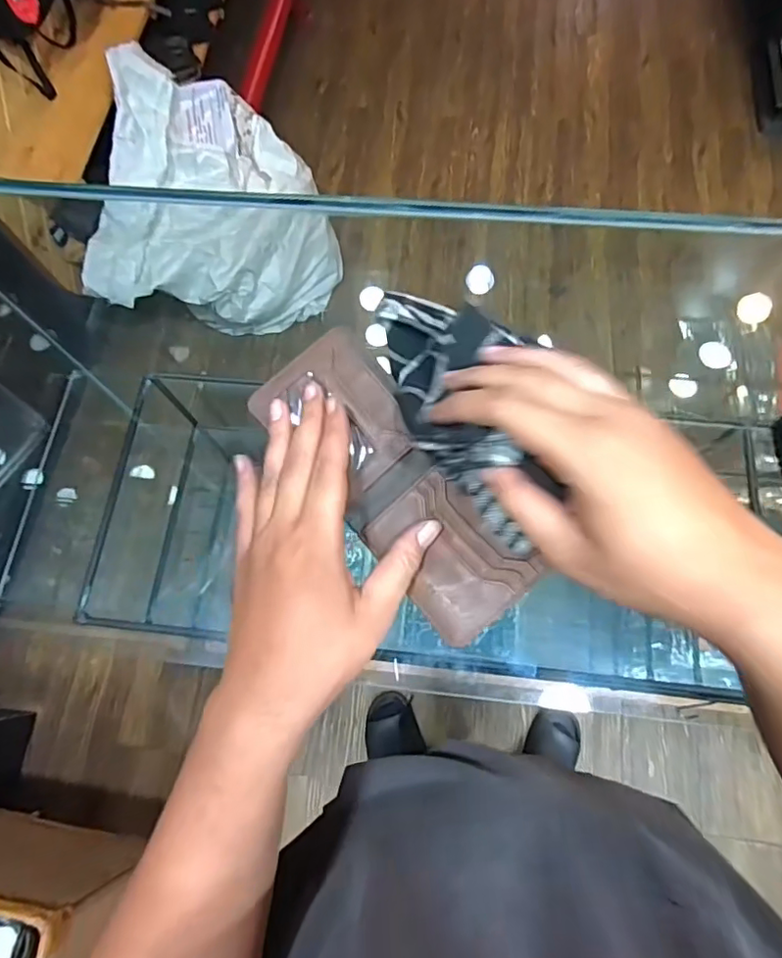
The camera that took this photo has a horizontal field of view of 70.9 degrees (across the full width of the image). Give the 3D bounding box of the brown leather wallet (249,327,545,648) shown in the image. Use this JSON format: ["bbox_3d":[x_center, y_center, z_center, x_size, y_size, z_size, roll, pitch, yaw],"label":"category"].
[{"bbox_3d":[0.001,0.003,0.367,0.082,0.022,0.214,-33,82,-8],"label":"brown leather wallet"}]

